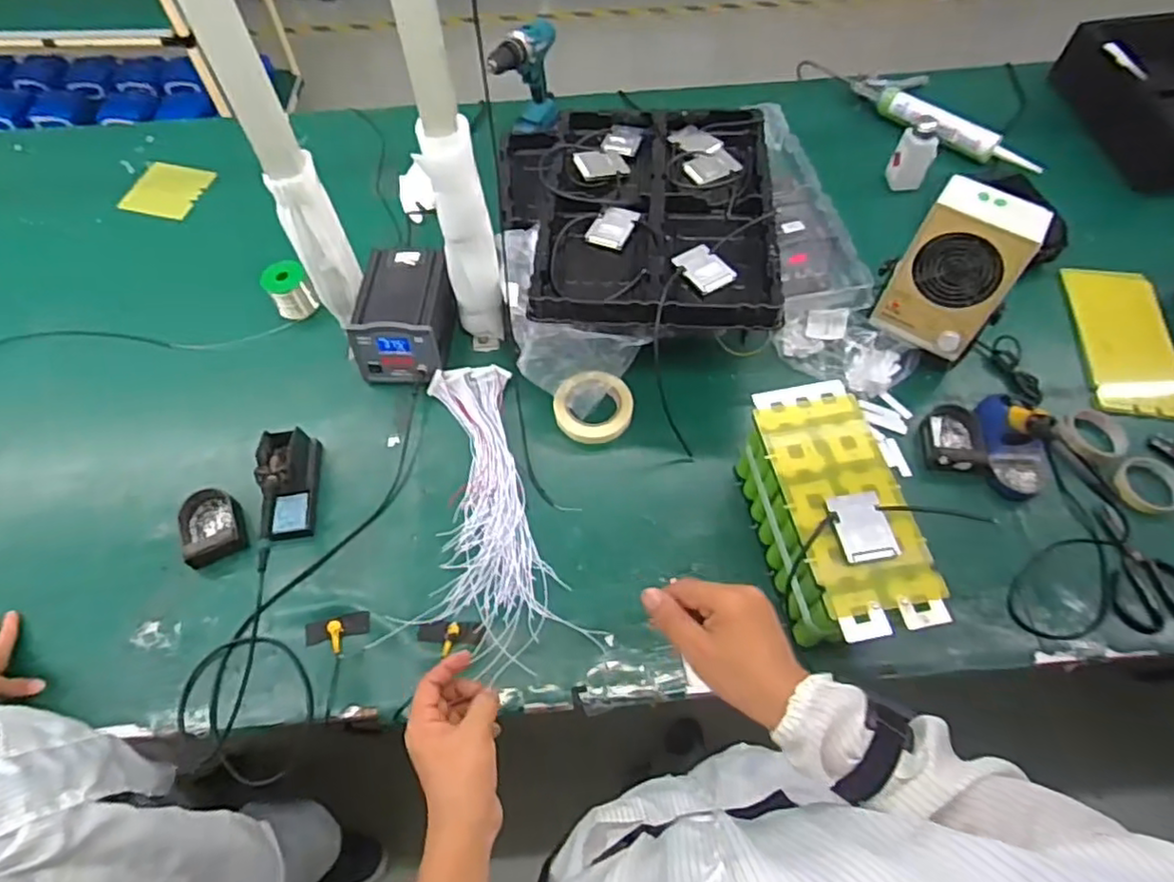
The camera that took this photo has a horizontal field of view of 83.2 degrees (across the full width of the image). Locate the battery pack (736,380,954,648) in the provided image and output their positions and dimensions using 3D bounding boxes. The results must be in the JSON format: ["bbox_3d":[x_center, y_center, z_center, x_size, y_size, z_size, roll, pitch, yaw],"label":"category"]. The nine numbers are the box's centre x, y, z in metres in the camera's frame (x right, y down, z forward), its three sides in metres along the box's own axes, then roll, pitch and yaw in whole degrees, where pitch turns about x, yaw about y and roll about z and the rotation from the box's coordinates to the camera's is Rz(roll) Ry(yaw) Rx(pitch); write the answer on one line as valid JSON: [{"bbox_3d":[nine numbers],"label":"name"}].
[{"bbox_3d":[0.304,0.099,0.846,0.149,0.158,0.323,-7,61,-4],"label":"battery pack"}]

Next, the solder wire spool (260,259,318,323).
[{"bbox_3d":[-0.486,-0.244,1.092,0.068,0.083,0.068,0,61,0],"label":"solder wire spool"}]

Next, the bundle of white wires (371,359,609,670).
[{"bbox_3d":[-0.140,0.077,0.909,0.169,0.021,0.429,-10,64,-6],"label":"bundle of white wires"}]

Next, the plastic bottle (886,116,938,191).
[{"bbox_3d":[0.580,-0.500,1.184,0.070,0.139,0.046,30,66,14],"label":"plastic bottle"}]

